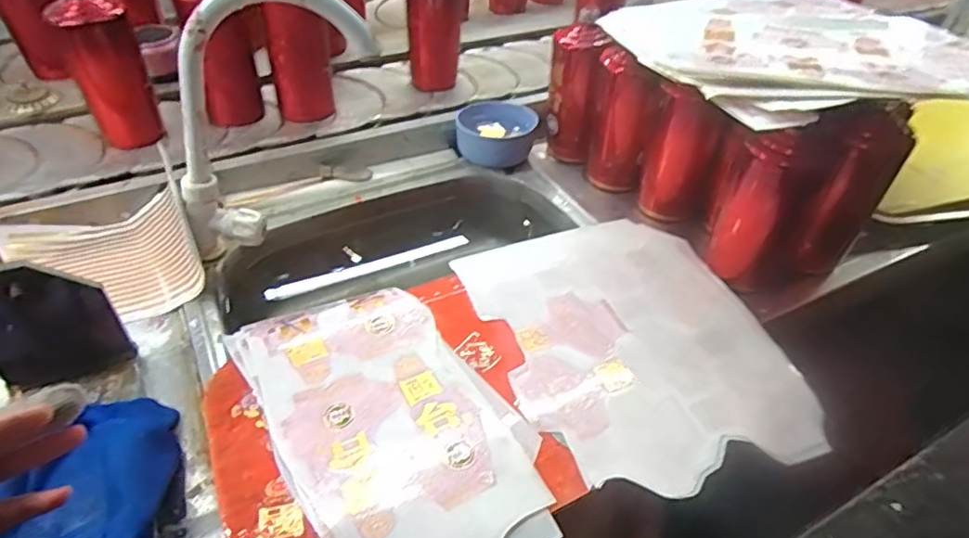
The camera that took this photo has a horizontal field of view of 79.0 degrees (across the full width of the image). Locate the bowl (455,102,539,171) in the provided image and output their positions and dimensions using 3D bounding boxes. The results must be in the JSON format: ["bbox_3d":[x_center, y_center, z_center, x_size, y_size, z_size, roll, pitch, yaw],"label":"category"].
[{"bbox_3d":[0.016,-0.207,0.881,0.116,0.058,0.125,1,44,-1],"label":"bowl"}]

